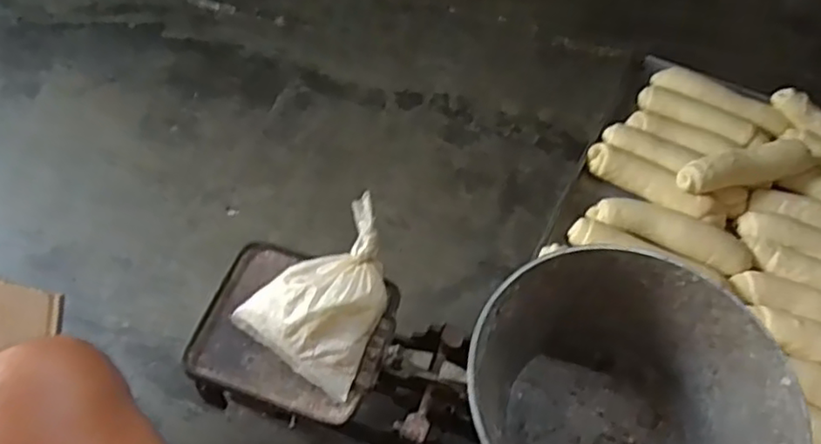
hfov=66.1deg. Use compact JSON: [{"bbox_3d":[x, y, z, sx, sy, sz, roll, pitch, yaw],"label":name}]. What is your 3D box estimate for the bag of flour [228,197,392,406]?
[{"bbox_3d":[-0.075,0.063,0.619,0.137,0.067,0.159,32,61,19],"label":"bag of flour"}]

